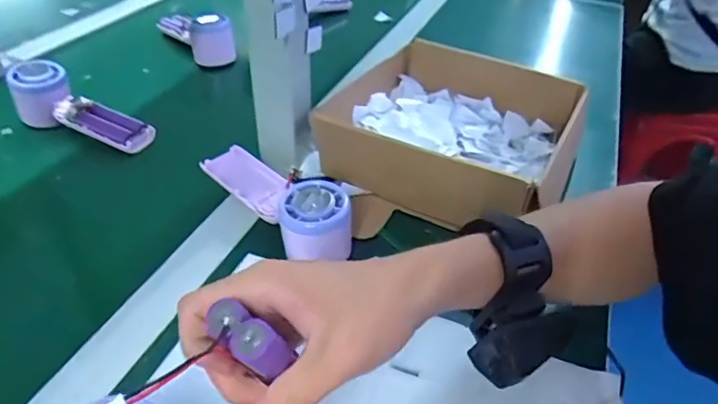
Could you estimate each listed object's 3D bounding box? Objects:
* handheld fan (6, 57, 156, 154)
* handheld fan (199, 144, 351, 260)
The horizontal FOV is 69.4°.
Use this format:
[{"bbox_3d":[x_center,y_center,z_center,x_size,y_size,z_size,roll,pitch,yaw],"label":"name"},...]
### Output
[{"bbox_3d":[-0.301,-0.101,0.553,0.159,0.054,0.051,19,44,17],"label":"handheld fan"},{"bbox_3d":[-0.071,-0.010,0.442,0.062,0.044,0.168,-26,49,-29],"label":"handheld fan"}]

